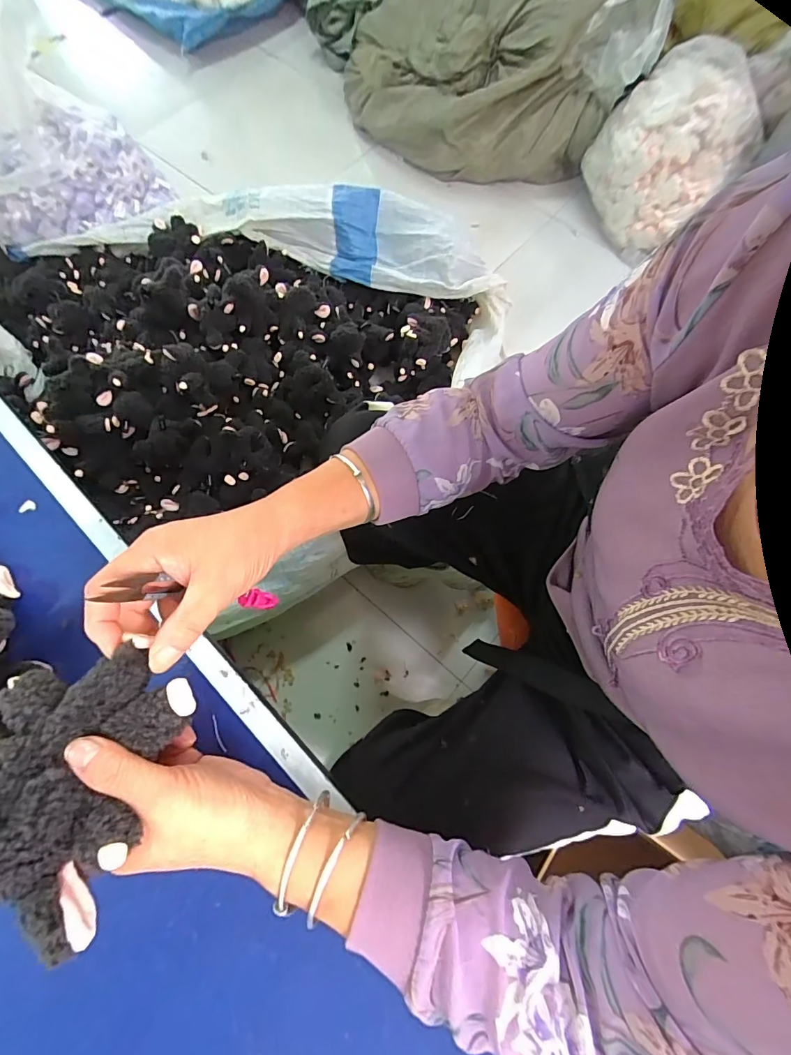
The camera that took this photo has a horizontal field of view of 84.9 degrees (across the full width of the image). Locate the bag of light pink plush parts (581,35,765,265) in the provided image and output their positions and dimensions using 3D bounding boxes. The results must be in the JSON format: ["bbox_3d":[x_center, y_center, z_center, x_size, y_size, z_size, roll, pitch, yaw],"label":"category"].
[{"bbox_3d":[0.679,-0.946,1.086,0.232,0.342,0.332,-26,74,-9],"label":"bag of light pink plush parts"}]

